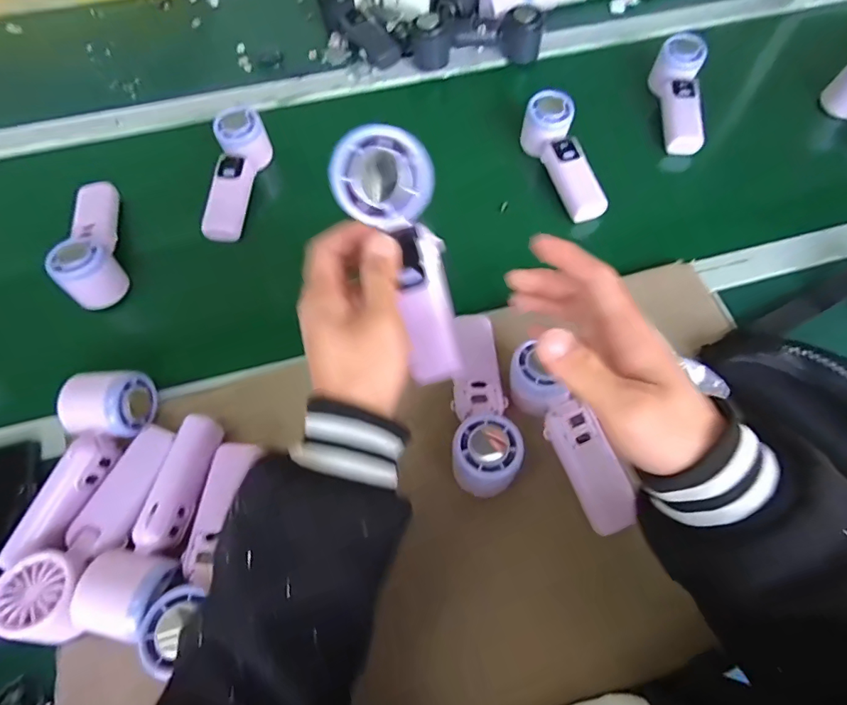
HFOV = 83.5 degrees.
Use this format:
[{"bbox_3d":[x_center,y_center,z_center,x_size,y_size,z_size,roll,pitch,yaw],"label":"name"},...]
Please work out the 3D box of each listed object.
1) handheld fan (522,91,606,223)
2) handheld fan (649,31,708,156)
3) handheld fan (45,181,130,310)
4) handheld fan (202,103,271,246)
[{"bbox_3d":[0.168,-0.235,0.567,0.055,0.051,0.164,-16,65,-6],"label":"handheld fan"},{"bbox_3d":[0.334,-0.328,0.627,0.055,0.043,0.171,1,82,2],"label":"handheld fan"},{"bbox_3d":[-0.364,-0.123,0.527,0.049,0.075,0.163,-17,66,-7],"label":"handheld fan"},{"bbox_3d":[-0.220,-0.211,0.563,0.058,0.053,0.164,-1,65,1],"label":"handheld fan"}]

